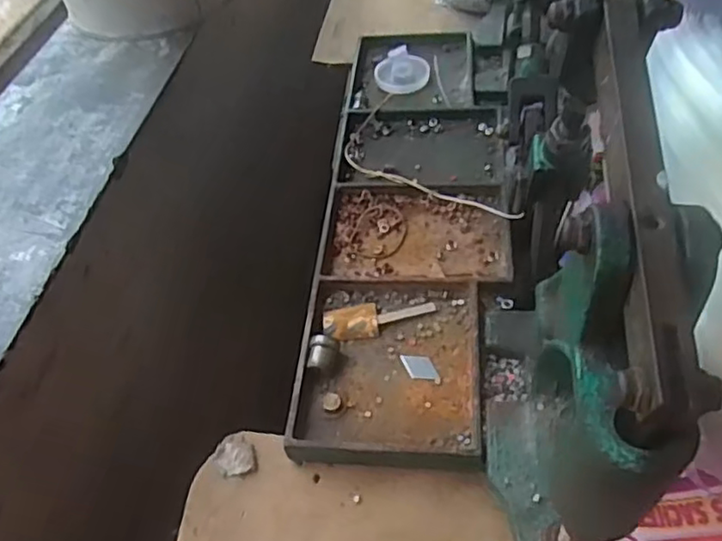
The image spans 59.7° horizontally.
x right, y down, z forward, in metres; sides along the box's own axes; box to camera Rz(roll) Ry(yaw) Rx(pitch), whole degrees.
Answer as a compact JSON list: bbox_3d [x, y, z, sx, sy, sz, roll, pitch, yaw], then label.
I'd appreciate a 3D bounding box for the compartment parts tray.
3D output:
[{"bbox_3d":[0.053,-0.069,0.560,0.162,0.032,0.494,2,51,7],"label":"compartment parts tray"}]

